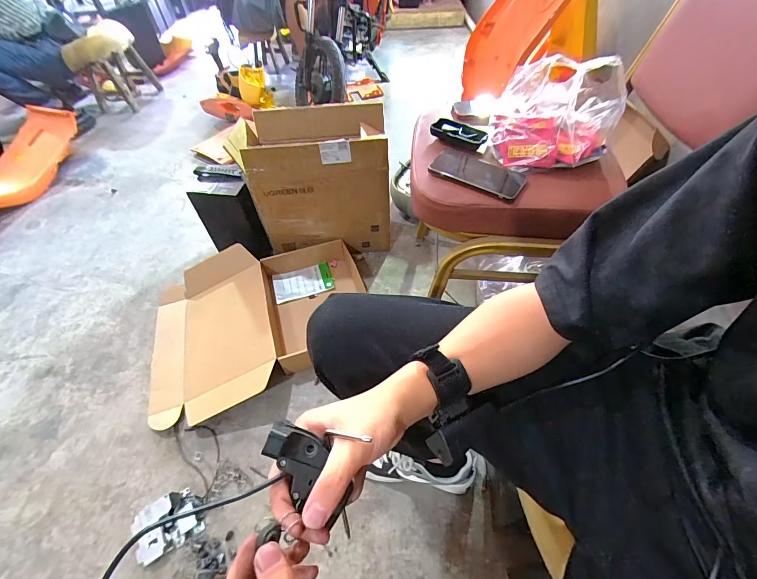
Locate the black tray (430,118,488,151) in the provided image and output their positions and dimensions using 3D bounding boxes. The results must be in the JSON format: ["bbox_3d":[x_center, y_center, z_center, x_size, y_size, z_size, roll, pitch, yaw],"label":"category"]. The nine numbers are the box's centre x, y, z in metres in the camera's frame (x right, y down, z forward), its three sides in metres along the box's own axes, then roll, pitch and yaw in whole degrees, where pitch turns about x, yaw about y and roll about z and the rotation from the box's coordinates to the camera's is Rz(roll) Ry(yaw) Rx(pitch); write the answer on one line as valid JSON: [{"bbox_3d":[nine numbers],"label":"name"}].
[{"bbox_3d":[0.162,-0.313,0.696,0.108,0.026,0.056,24,56,20],"label":"black tray"}]

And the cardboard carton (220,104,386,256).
[{"bbox_3d":[-0.173,-0.321,1.065,0.384,0.379,0.239,-10,52,-4],"label":"cardboard carton"}]

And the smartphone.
[{"bbox_3d":[0.179,-0.211,0.631,0.164,0.013,0.091,25,57,21],"label":"smartphone"}]

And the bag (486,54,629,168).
[{"bbox_3d":[0.323,-0.322,0.627,0.199,0.135,0.166,4,52,6],"label":"bag"}]

